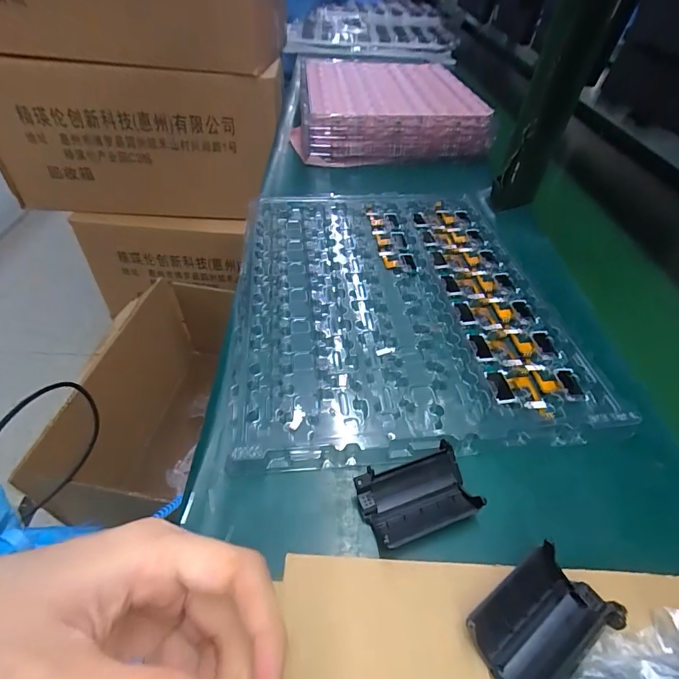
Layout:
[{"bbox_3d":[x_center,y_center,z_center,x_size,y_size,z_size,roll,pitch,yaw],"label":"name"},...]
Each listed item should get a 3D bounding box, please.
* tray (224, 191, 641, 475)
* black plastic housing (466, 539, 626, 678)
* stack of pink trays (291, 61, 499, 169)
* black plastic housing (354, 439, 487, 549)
[{"bbox_3d":[0.059,-0.051,0.414,0.300,0.030,0.369,0,47,-6],"label":"tray"},{"bbox_3d":[0.104,0.147,0.208,0.071,0.024,0.048,-26,54,-27],"label":"black plastic housing"},{"bbox_3d":[0.072,-0.428,0.741,0.305,0.077,0.355,-2,47,-7],"label":"stack of pink trays"},{"bbox_3d":[0.050,0.101,0.260,0.071,0.022,0.043,-13,49,-17],"label":"black plastic housing"}]

